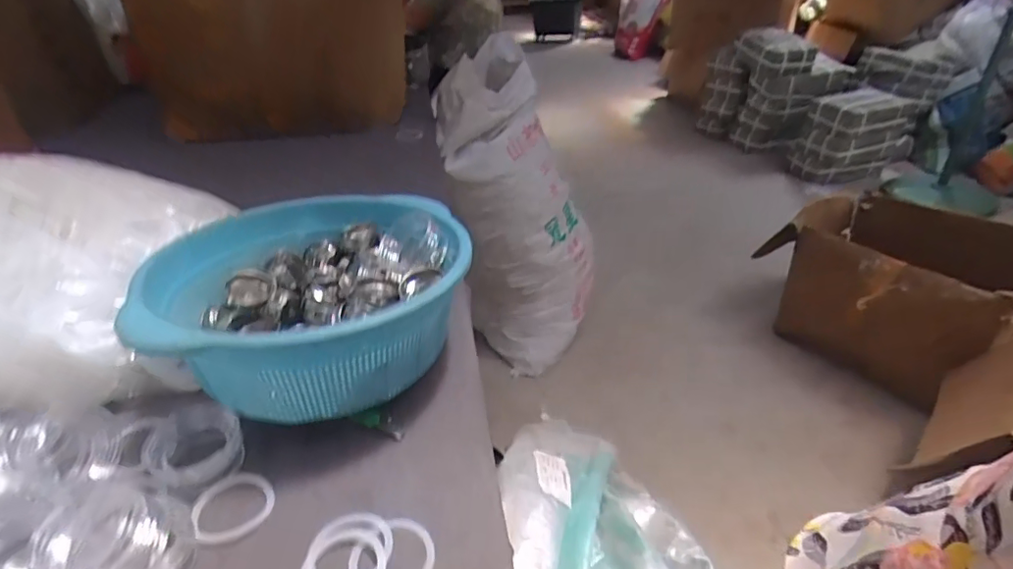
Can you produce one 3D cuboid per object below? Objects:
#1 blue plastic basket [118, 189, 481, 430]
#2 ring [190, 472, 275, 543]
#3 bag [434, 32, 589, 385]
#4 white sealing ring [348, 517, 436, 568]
[{"bbox_3d":[-0.170,0.018,0.515,0.256,0.123,0.258,-2,33,-1],"label":"blue plastic basket"},{"bbox_3d":[-0.204,0.165,0.409,0.056,0.010,0.052,-1,33,1],"label":"ring"},{"bbox_3d":[0.040,-0.178,1.478,0.378,0.755,0.345,5,34,10],"label":"bag"},{"bbox_3d":[-0.078,0.187,0.376,0.058,0.006,0.056,-1,33,1],"label":"white sealing ring"}]

